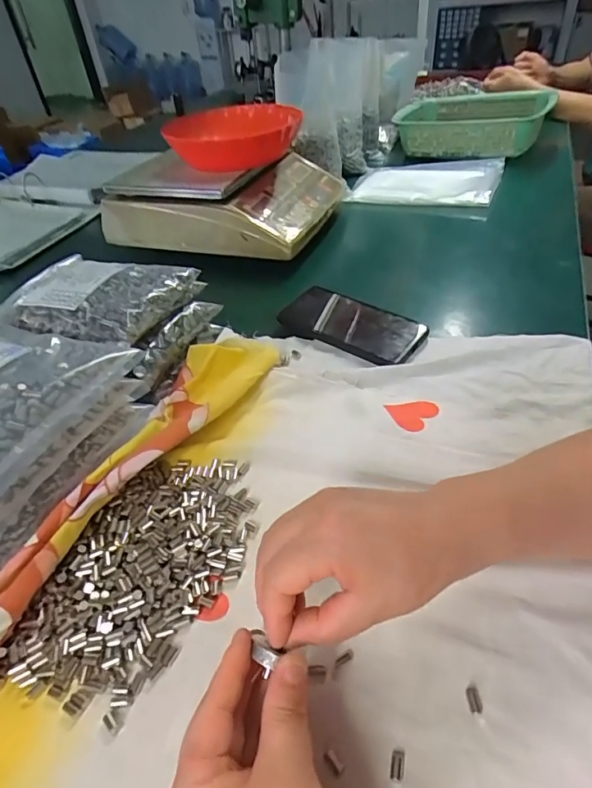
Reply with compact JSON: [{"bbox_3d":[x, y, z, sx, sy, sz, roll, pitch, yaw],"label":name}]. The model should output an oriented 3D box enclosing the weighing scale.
[{"bbox_3d":[-0.115,-0.331,0.777,0.337,0.114,0.281,10,44,17],"label":"weighing scale"}]

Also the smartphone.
[{"bbox_3d":[0.062,-0.079,0.521,0.158,0.016,0.077,27,51,31],"label":"smartphone"}]

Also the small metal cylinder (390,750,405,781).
[{"bbox_3d":[0.052,0.188,0.234,0.007,0.004,0.013,8,43,15],"label":"small metal cylinder"}]

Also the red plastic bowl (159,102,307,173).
[{"bbox_3d":[-0.086,-0.396,0.714,0.177,0.056,0.172,5,44,12],"label":"red plastic bowl"}]

